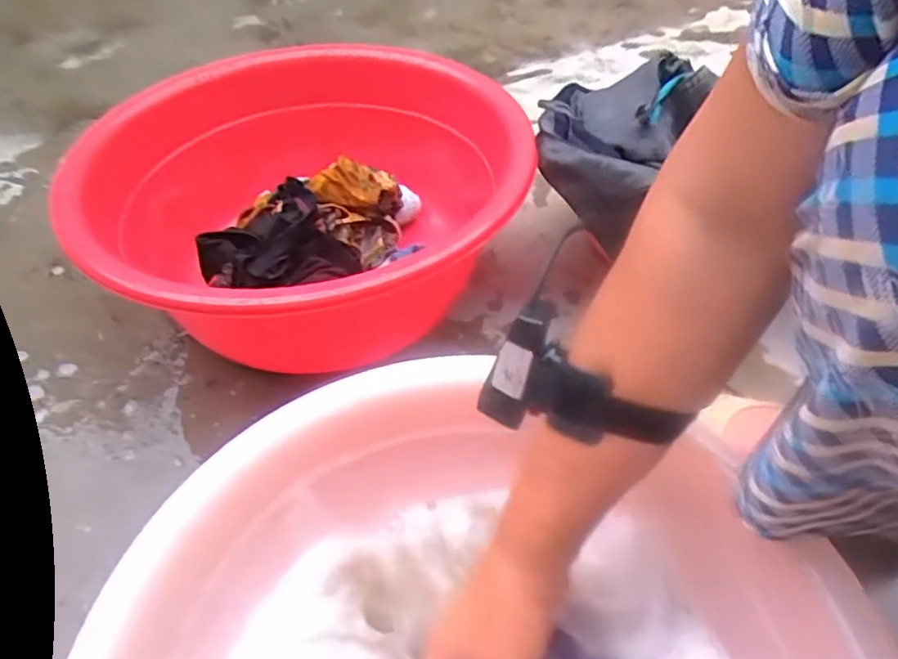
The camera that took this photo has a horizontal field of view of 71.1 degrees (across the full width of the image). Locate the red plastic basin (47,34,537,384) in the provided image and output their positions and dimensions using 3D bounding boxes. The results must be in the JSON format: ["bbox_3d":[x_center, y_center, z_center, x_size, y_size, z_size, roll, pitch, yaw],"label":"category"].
[{"bbox_3d":[-0.139,-0.115,0.691,0.410,0.206,0.431,0,50,0],"label":"red plastic basin"}]

